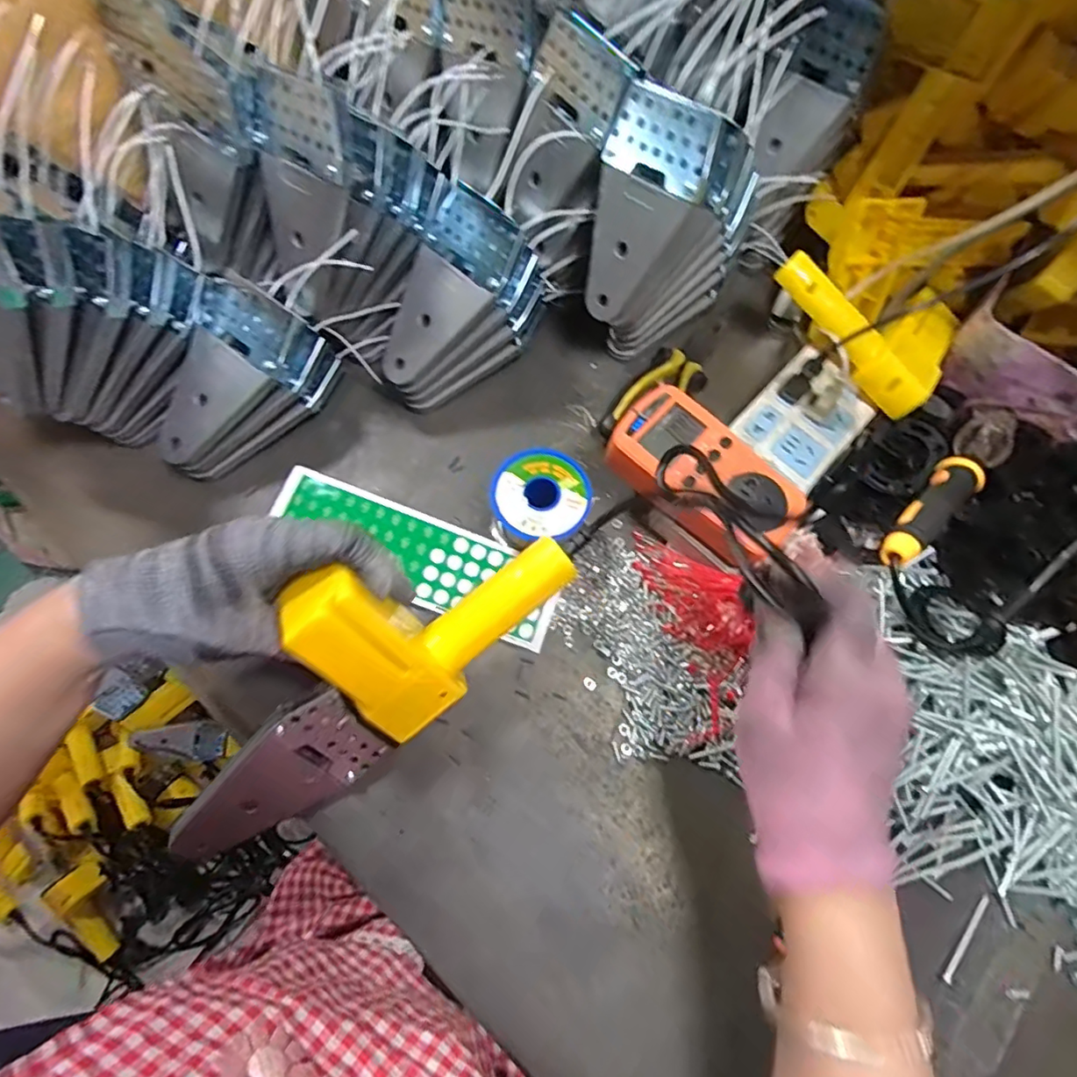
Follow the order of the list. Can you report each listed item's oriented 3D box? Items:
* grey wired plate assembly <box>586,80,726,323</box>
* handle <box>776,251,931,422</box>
[{"bbox_3d":[0.064,-0.215,0.380,0.068,0.133,0.015,32,43,9],"label":"grey wired plate assembly"},{"bbox_3d":[0.236,-0.154,0.431,0.022,0.025,0.145,-40,89,-16],"label":"handle"}]

